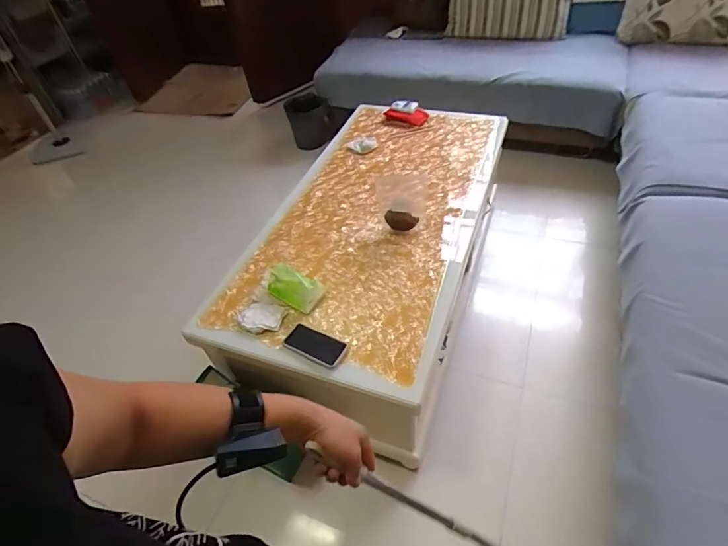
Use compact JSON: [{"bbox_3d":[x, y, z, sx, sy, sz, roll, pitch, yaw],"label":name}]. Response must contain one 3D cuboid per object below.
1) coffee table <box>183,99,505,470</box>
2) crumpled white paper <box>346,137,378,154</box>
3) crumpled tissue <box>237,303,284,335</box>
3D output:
[{"bbox_3d":[0.046,-0.103,1.558,0.741,0.406,1.367,14,50,19],"label":"coffee table"},{"bbox_3d":[-0.008,-0.534,1.744,0.125,0.024,0.087,-11,49,-3],"label":"crumpled white paper"},{"bbox_3d":[-0.288,0.123,1.151,0.121,0.028,0.093,1,49,7],"label":"crumpled tissue"}]

